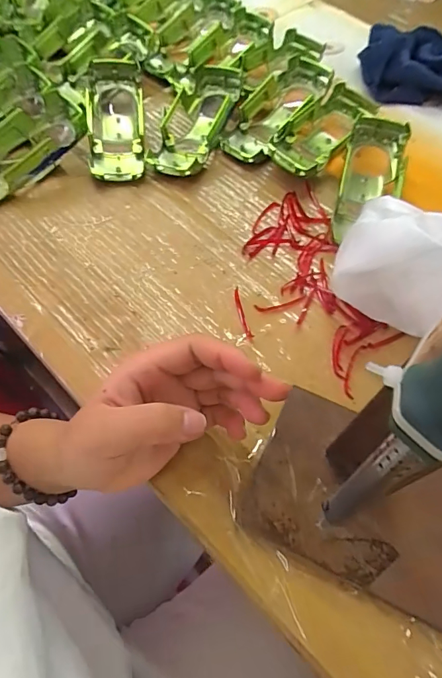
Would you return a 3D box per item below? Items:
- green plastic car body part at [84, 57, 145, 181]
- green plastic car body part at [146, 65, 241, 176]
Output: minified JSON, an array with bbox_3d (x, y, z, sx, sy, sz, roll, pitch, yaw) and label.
[{"bbox_3d":[-0.107,-0.223,0.441,0.057,0.049,0.148,-9,61,-6],"label":"green plastic car body part"},{"bbox_3d":[-0.024,-0.218,0.437,0.055,0.031,0.134,22,78,11],"label":"green plastic car body part"}]

